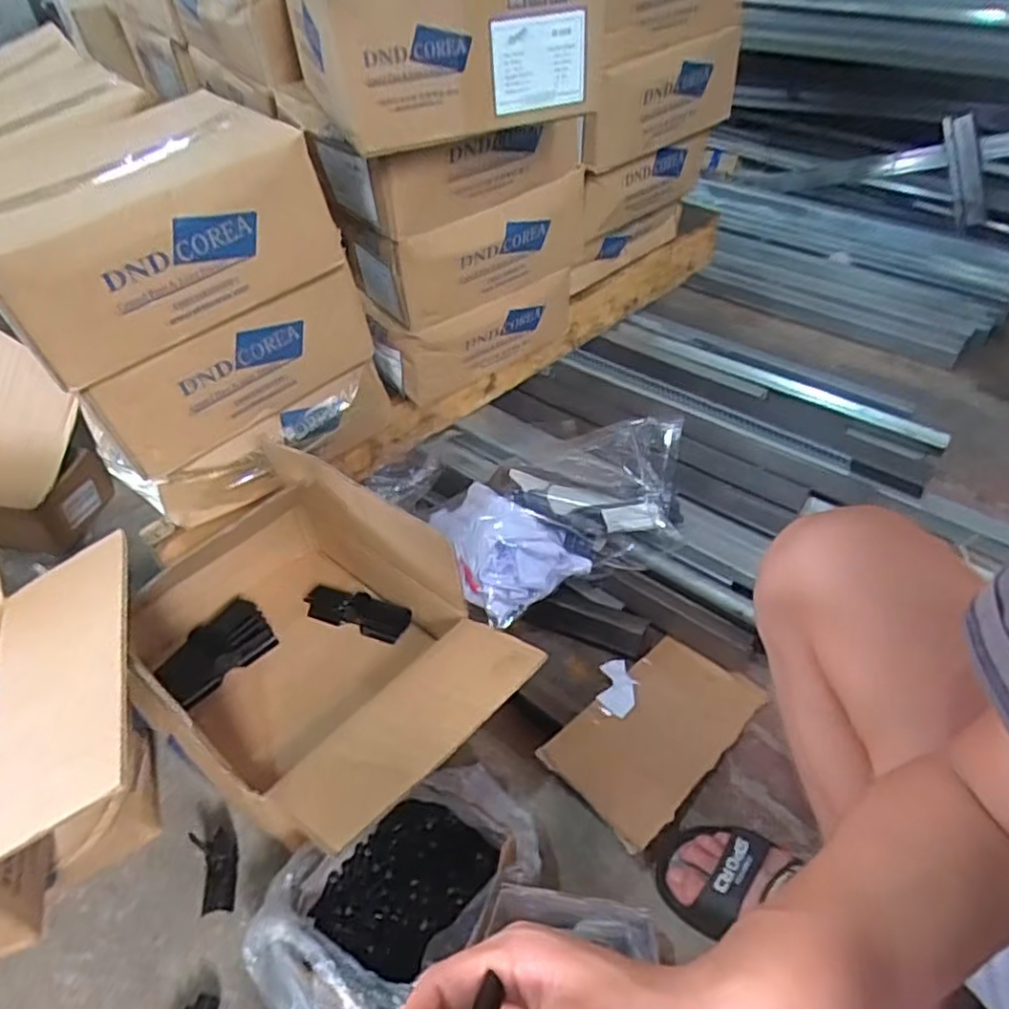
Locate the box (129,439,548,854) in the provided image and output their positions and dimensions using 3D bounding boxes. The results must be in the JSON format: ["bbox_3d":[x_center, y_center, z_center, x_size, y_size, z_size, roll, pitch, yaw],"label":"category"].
[{"bbox_3d":[-0.223,0.150,0.762,0.304,0.224,0.463,-36,53,-29],"label":"box"}]

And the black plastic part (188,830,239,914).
[{"bbox_3d":[-0.298,0.366,0.703,0.030,0.055,0.081,-11,45,-9],"label":"black plastic part"}]

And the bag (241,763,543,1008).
[{"bbox_3d":[-0.096,0.363,0.646,0.170,0.111,0.265,33,54,31],"label":"bag"}]

